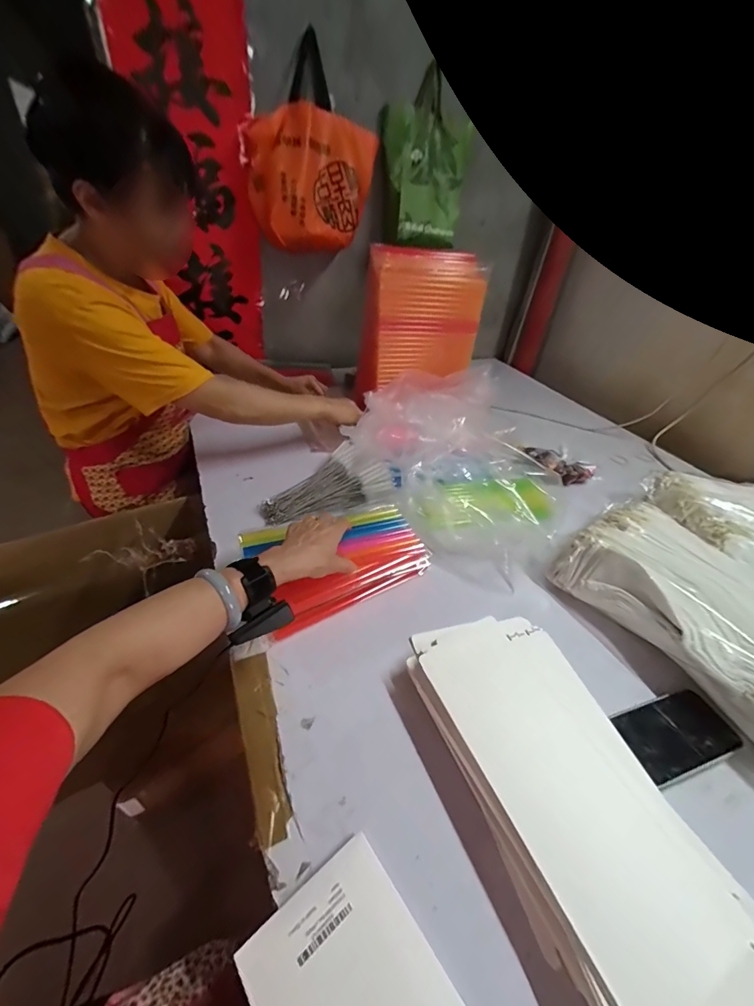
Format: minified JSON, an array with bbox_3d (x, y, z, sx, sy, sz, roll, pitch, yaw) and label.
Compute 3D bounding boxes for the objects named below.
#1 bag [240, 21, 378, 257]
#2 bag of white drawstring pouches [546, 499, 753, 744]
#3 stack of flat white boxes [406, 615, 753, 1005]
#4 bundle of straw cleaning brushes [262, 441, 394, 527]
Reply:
[{"bbox_3d":[-0.157,-0.861,0.988,0.313,0.373,0.153,-1,39,-11],"label":"bag"},{"bbox_3d":[0.500,0.140,0.596,0.302,0.088,0.356,-15,43,-27],"label":"bag of white drawstring pouches"},{"bbox_3d":[0.187,0.282,0.406,0.175,0.057,0.351,-12,42,-23],"label":"stack of flat white boxes"},{"bbox_3d":[-0.109,-0.035,0.775,0.265,0.055,0.198,-29,53,-25],"label":"bundle of straw cleaning brushes"}]

